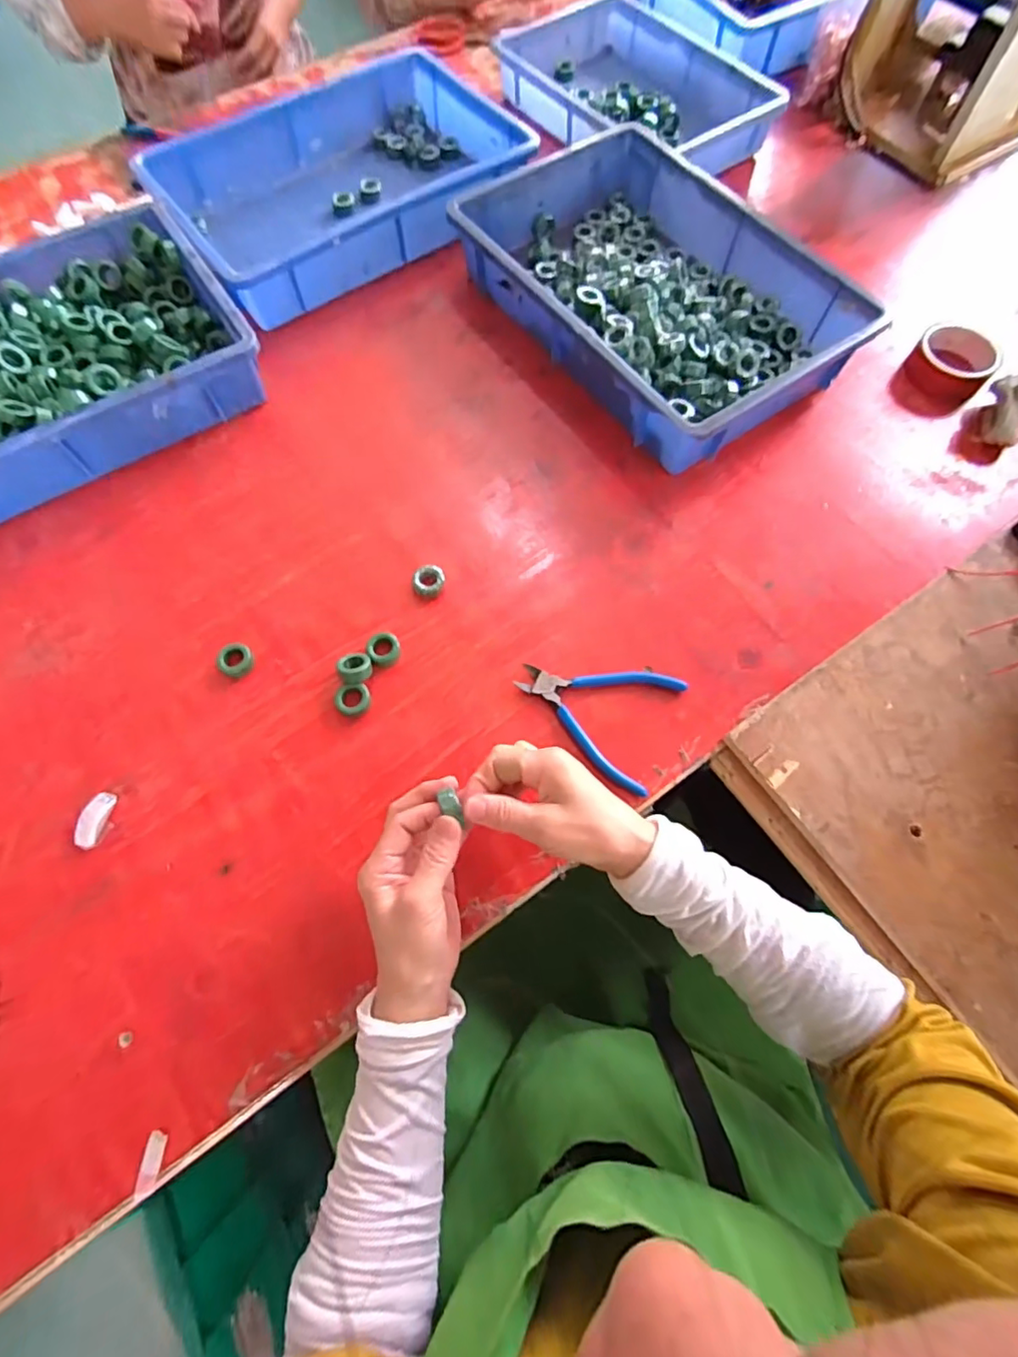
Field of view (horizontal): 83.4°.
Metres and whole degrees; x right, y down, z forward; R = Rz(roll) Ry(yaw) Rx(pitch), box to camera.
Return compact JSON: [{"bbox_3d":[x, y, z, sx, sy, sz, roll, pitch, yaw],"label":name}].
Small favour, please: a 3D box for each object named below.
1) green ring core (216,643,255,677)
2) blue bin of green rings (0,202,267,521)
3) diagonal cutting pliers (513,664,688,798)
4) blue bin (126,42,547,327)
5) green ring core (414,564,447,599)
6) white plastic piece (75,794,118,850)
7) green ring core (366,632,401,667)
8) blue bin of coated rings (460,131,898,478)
[{"bbox_3d":[-0.254,-0.017,0.533,0.031,0.015,0.031,0,69,0],"label":"green ring core"},{"bbox_3d":[-0.516,-0.330,0.620,0.432,0.081,0.312,-31,72,-11],"label":"blue bin of green rings"},{"bbox_3d":[0.078,0.023,0.519,0.140,0.011,0.113,26,71,10],"label":"diagonal cutting pliers"},{"bbox_3d":[-0.216,-0.641,0.743,0.432,0.071,0.310,-34,73,-12],"label":"blue bin"},{"bbox_3d":[-0.078,-0.094,0.565,0.031,0.017,0.033,0,69,0],"label":"green ring core"},{"bbox_3d":[-0.347,0.119,0.479,0.018,0.012,0.046,6,69,2],"label":"white plastic piece"},{"bbox_3d":[-0.117,-0.027,0.536,0.028,0.016,0.028,0,69,0],"label":"green ring core"},{"bbox_3d":[0.162,-0.456,0.673,0.284,0.081,0.443,-34,73,-12],"label":"blue bin of coated rings"}]

